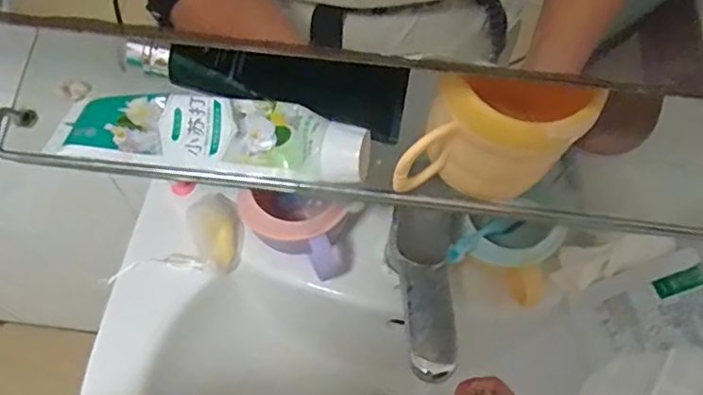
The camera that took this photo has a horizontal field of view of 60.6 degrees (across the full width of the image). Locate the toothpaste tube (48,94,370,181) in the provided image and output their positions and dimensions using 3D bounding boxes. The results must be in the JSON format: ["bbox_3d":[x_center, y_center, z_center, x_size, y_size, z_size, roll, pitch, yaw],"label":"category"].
[{"bbox_3d":[-0.080,-0.037,0.347,0.178,0.029,0.041,5,62,1],"label":"toothpaste tube"}]

